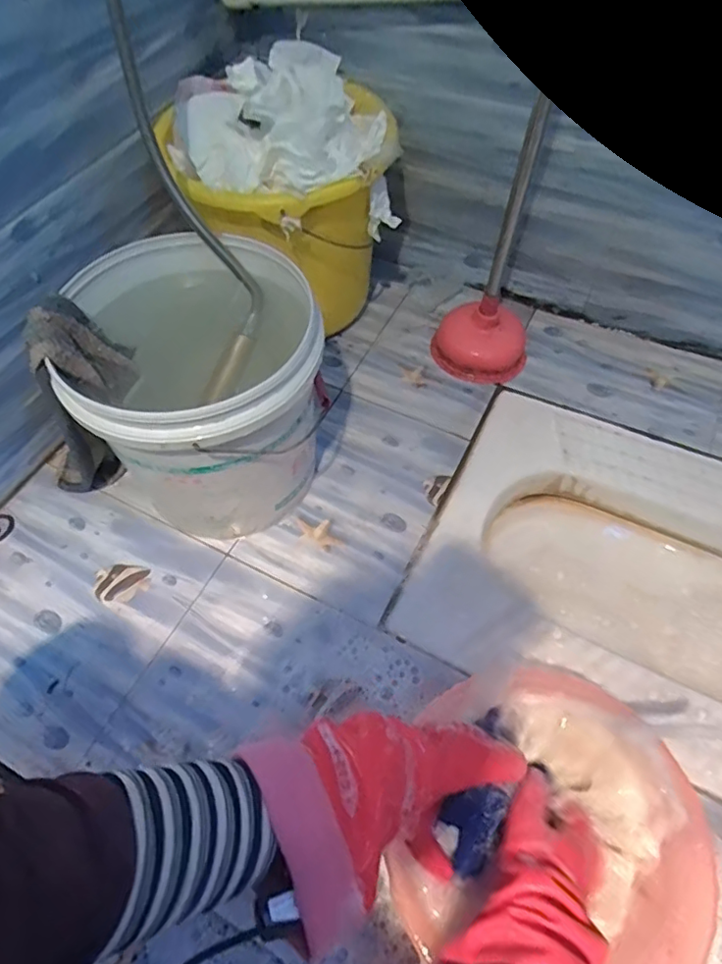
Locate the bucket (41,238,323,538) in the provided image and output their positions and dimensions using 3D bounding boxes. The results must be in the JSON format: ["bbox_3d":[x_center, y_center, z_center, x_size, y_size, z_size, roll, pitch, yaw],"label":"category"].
[{"bbox_3d":[-0.168,-0.100,0.677,0.238,0.263,0.281,-12,57,-6],"label":"bucket"}]

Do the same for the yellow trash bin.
[{"bbox_3d":[-0.088,-0.357,0.788,0.275,0.351,0.232,-20,59,-11],"label":"yellow trash bin"}]

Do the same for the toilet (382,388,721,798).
[{"bbox_3d":[0.361,0.153,0.744,0.545,0.148,0.412,23,60,15],"label":"toilet"}]

